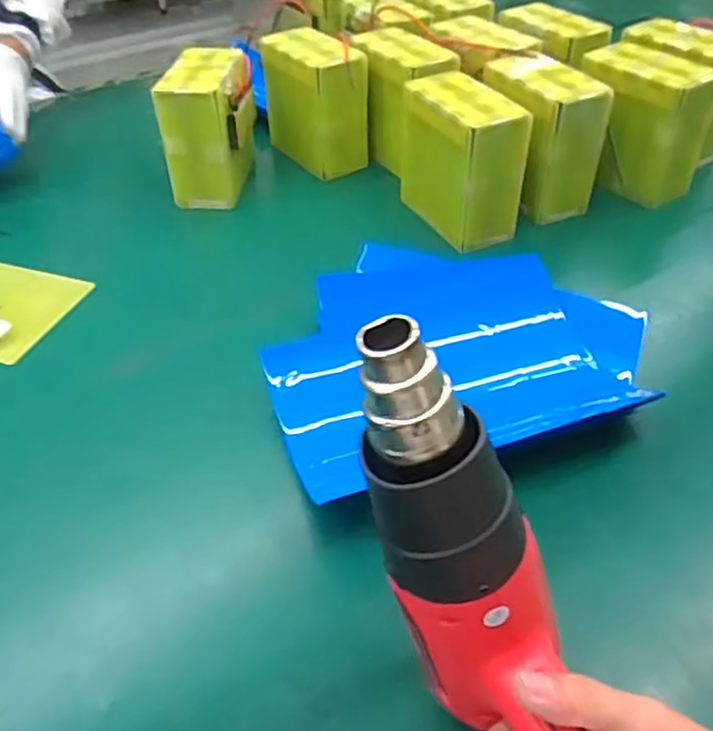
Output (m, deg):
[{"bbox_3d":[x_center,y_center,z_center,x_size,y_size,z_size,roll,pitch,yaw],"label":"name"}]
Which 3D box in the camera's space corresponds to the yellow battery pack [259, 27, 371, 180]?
[{"bbox_3d":[-0.052,-0.334,0.911,0.085,0.162,0.143,-25,47,-24],"label":"yellow battery pack"}]

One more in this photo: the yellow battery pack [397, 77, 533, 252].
[{"bbox_3d":[0.114,-0.231,0.780,0.076,0.142,0.143,-21,46,-21],"label":"yellow battery pack"}]

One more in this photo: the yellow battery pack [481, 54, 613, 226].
[{"bbox_3d":[0.207,-0.267,0.815,0.090,0.143,0.137,-19,45,-18],"label":"yellow battery pack"}]

